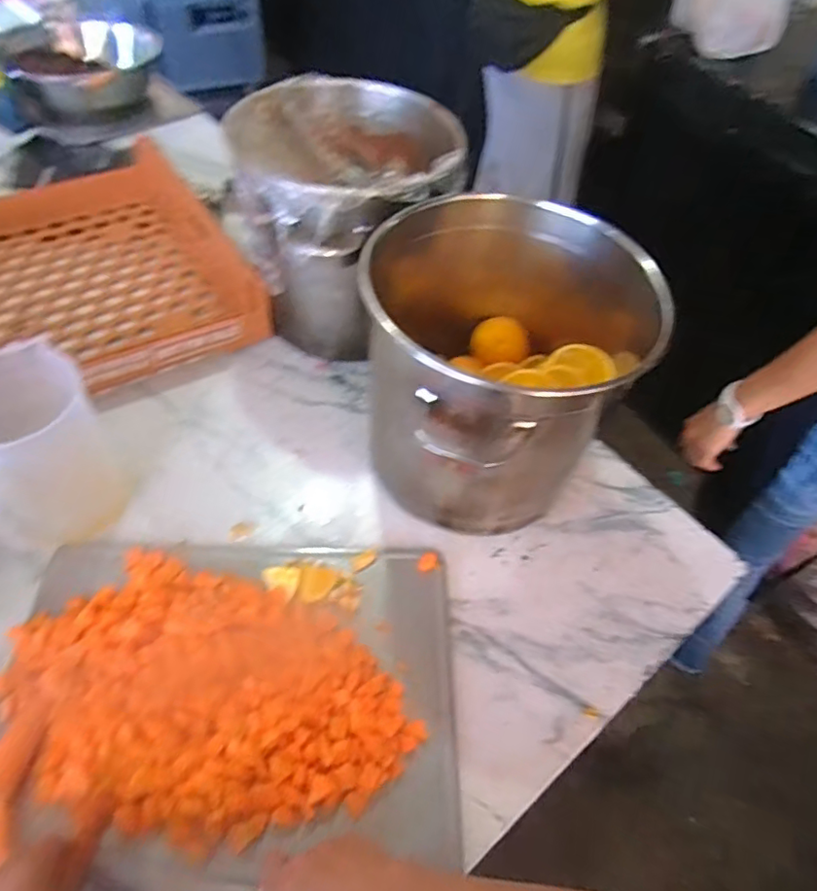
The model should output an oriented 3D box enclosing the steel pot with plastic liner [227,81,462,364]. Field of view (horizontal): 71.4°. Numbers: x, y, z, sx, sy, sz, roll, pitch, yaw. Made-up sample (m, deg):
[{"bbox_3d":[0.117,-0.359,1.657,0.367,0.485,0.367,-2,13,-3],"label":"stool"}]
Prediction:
[{"bbox_3d":[-0.083,-0.324,0.859,0.311,0.298,0.286,3,52,-4],"label":"steel pot with plastic liner"}]

